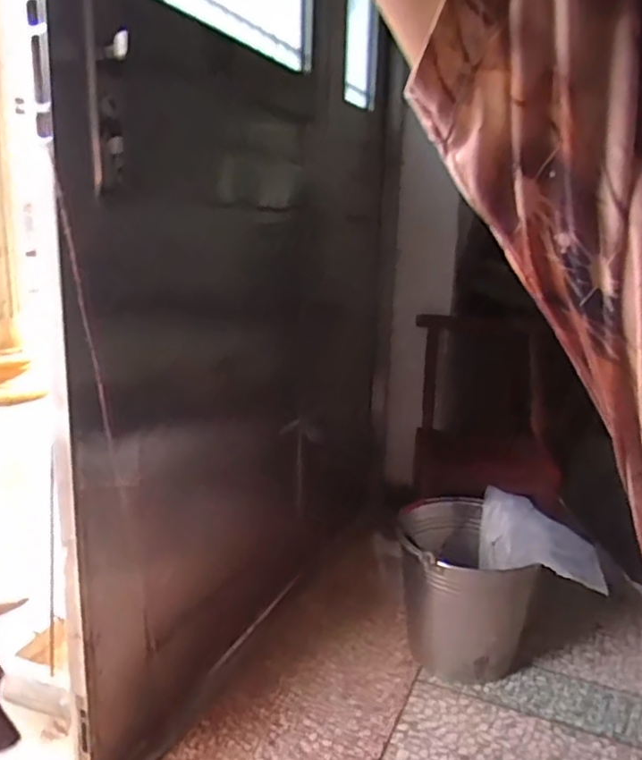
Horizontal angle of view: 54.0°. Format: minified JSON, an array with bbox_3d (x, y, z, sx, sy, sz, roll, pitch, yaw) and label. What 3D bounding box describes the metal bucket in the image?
[{"bbox_3d":[0.289,0.464,1.390,0.241,0.298,0.290,3,13,-6],"label":"metal bucket"}]

